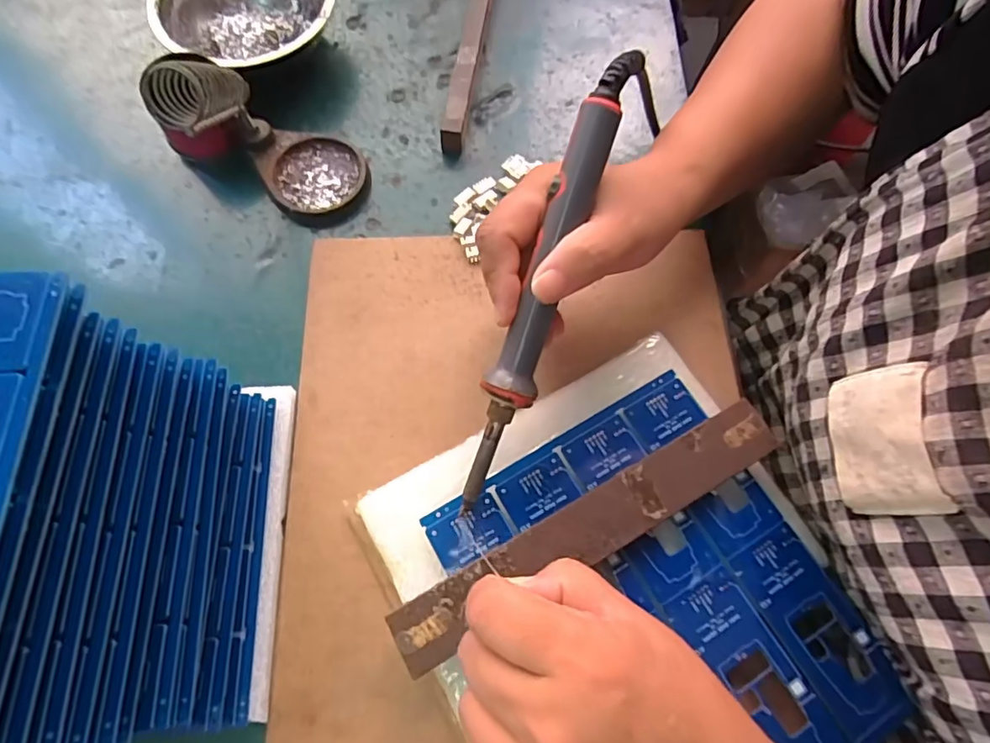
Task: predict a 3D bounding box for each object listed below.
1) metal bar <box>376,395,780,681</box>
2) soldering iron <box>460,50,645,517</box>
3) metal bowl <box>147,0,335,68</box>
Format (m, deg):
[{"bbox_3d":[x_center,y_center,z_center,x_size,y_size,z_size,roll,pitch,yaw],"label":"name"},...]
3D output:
[{"bbox_3d":[0.047,0.076,0.263,0.206,0.017,0.032,-27,73,-10],"label":"metal bar"},{"bbox_3d":[0.020,-0.033,0.243,0.020,0.020,0.218,19,103,5],"label":"soldering iron"},{"bbox_3d":[-0.182,-0.264,0.397,0.124,0.044,0.124,1,70,-2],"label":"metal bowl"}]

